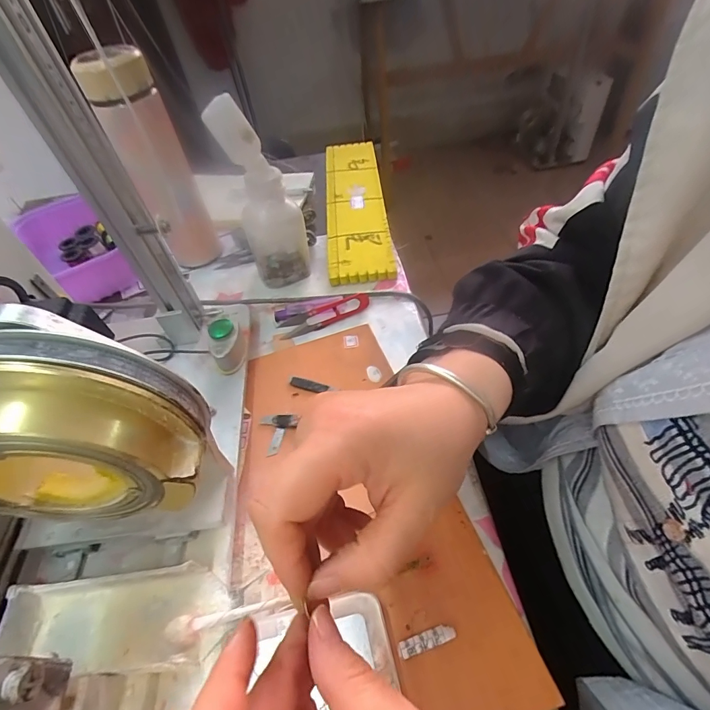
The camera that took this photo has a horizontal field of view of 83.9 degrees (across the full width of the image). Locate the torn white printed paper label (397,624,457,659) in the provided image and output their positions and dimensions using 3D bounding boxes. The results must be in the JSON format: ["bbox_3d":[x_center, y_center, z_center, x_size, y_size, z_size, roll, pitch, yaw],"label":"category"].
[{"bbox_3d":[0.044,0.175,0.242,0.037,0.004,0.009,-17,51,-7],"label":"torn white printed paper label"}]

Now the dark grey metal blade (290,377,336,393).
[{"bbox_3d":[-0.044,0.028,0.375,0.040,0.004,0.010,12,53,16],"label":"dark grey metal blade"}]

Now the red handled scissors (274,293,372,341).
[{"bbox_3d":[-0.032,-0.045,0.422,0.102,0.012,0.024,-21,51,-11],"label":"red handled scissors"}]

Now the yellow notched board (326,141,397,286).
[{"bbox_3d":[-0.001,-0.226,0.571,0.079,0.019,0.360,-6,50,2],"label":"yellow notched board"}]

